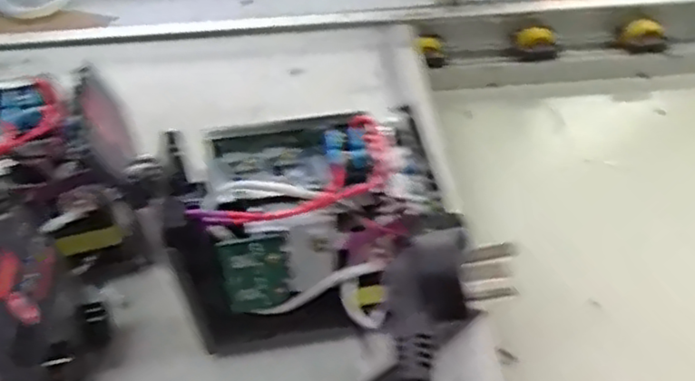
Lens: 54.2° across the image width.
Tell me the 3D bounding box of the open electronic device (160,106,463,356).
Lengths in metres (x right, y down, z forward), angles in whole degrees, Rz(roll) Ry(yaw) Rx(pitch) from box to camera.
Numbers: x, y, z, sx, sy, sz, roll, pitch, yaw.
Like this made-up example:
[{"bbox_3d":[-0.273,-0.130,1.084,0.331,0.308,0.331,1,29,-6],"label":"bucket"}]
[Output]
[{"bbox_3d":[-0.027,0.031,0.552,0.224,0.138,0.123,-8,49,-5],"label":"open electronic device"}]

